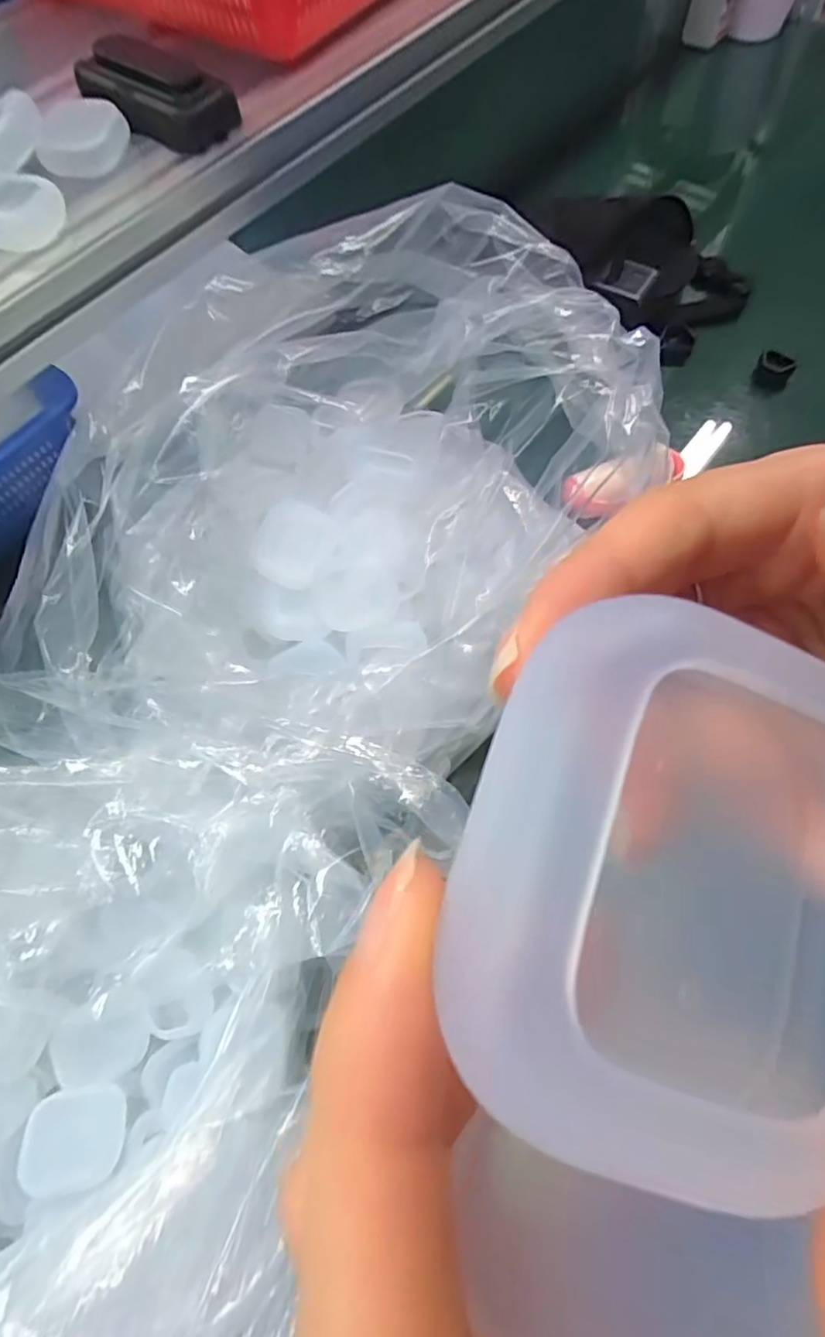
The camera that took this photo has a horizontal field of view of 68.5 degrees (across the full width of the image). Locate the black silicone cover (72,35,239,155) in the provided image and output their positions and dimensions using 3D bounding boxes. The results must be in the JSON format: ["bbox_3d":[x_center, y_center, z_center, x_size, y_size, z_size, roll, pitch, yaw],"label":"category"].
[{"bbox_3d":[-0.159,-0.357,0.371,0.103,0.030,0.044,37,73,16],"label":"black silicone cover"}]

